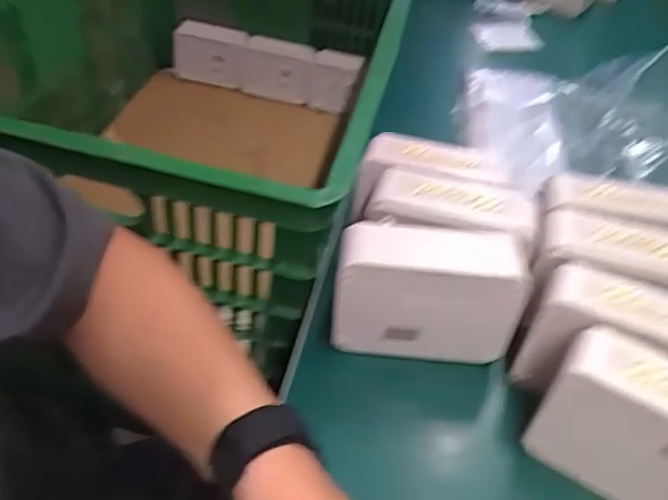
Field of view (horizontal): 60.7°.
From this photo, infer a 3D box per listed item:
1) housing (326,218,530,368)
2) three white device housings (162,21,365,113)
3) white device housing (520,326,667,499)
[{"bbox_3d":[0.066,0.032,0.420,0.128,0.096,0.050,8,45,-1],"label":"housing"},{"bbox_3d":[-0.132,-0.339,1.055,0.346,0.104,0.051,12,45,3],"label":"three white device housings"},{"bbox_3d":[0.193,0.112,0.347,0.134,0.098,0.051,29,49,19],"label":"white device housing"}]

